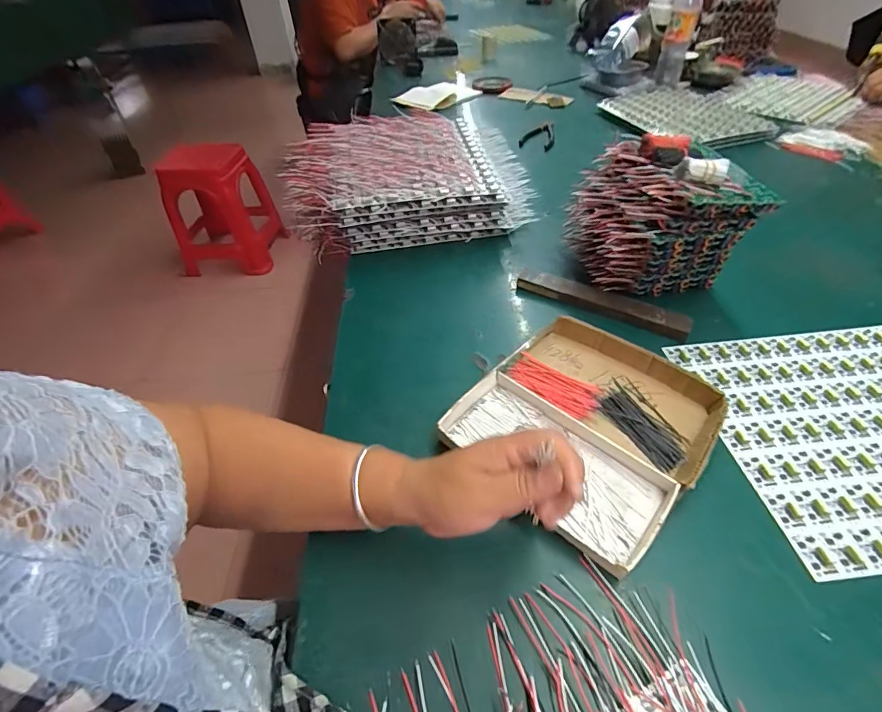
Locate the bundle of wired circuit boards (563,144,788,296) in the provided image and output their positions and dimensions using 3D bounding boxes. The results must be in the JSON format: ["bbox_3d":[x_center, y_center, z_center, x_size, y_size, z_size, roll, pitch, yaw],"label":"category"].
[{"bbox_3d":[0.257,-0.168,0.518,0.145,0.149,0.166,-15,46,-9],"label":"bundle of wired circuit boards"}]

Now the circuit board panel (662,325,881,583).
[{"bbox_3d":[0.403,0.063,0.398,0.281,0.006,0.240,-7,46,-1],"label":"circuit board panel"}]

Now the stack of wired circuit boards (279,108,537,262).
[{"bbox_3d":[-0.056,-0.298,0.712,0.370,0.104,0.290,-7,46,-1],"label":"stack of wired circuit boards"}]

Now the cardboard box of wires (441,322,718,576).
[{"bbox_3d":[0.135,0.059,0.402,0.192,0.028,0.211,30,56,30],"label":"cardboard box of wires"}]

